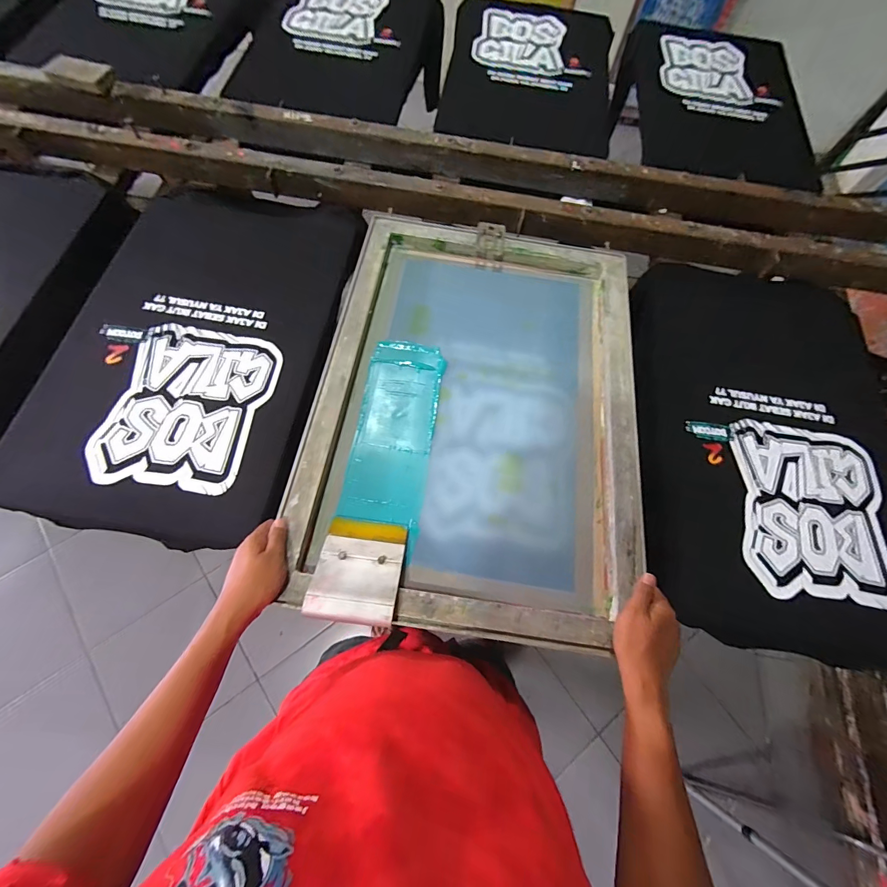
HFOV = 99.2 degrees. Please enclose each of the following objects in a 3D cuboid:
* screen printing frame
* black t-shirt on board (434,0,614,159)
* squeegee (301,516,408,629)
[{"bbox_3d":[0.054,-0.077,0.583,0.470,0.054,0.657,9,70,0],"label":"screen printing frame"},{"bbox_3d":[0.228,-0.992,1.011,0.447,0.122,0.432,6,69,-2],"label":"black t-shirt on board"},{"bbox_3d":[-0.103,0.150,0.465,0.100,0.015,0.132,8,42,-2],"label":"squeegee"}]

